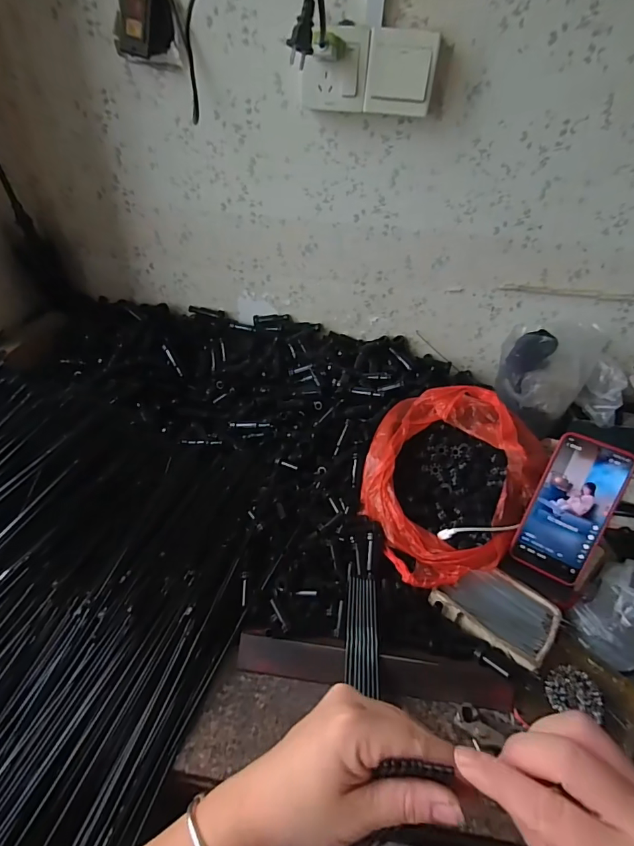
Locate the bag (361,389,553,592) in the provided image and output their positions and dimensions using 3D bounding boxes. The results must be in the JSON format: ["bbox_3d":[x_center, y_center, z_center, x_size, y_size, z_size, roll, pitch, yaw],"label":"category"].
[{"bbox_3d":[0.182,0.068,0.579,0.252,0.077,0.250,-21,51,-4],"label":"bag"}]

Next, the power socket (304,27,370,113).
[{"bbox_3d":[0.025,-0.468,0.565,0.081,0.085,0.041,3,39,-1],"label":"power socket"}]

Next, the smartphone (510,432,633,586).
[{"bbox_3d":[0.291,0.098,0.490,0.077,0.163,0.009,24,8,23],"label":"smartphone"}]

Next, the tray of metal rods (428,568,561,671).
[{"bbox_3d":[0.208,0.212,0.496,0.126,0.017,0.087,26,44,25],"label":"tray of metal rods"}]

